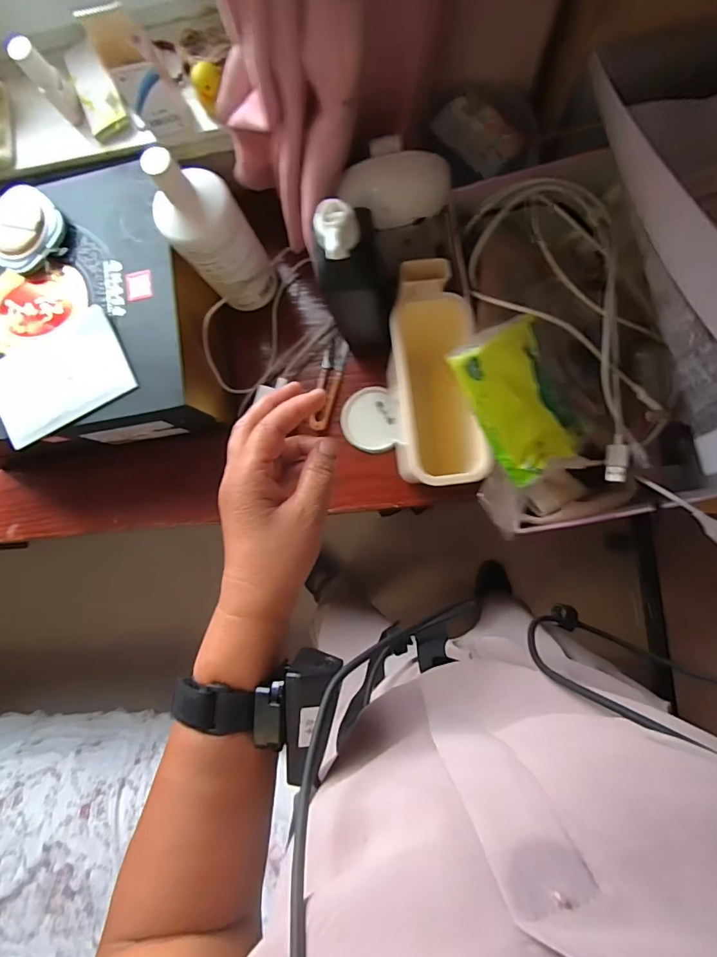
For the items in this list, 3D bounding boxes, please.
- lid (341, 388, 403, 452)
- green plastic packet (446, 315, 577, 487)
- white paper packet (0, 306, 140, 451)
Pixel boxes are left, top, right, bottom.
[{"bbox_3d":[0.014,-0.064,0.512,0.065,0.007,0.068,0,87,8],"label":"lid"},{"bbox_3d":[0.117,-0.053,0.338,0.064,0.014,0.108,-33,105,-2],"label":"green plastic packet"},{"bbox_3d":[-0.277,-0.095,0.434,0.129,0.010,0.088,-27,84,6],"label":"white paper packet"}]

